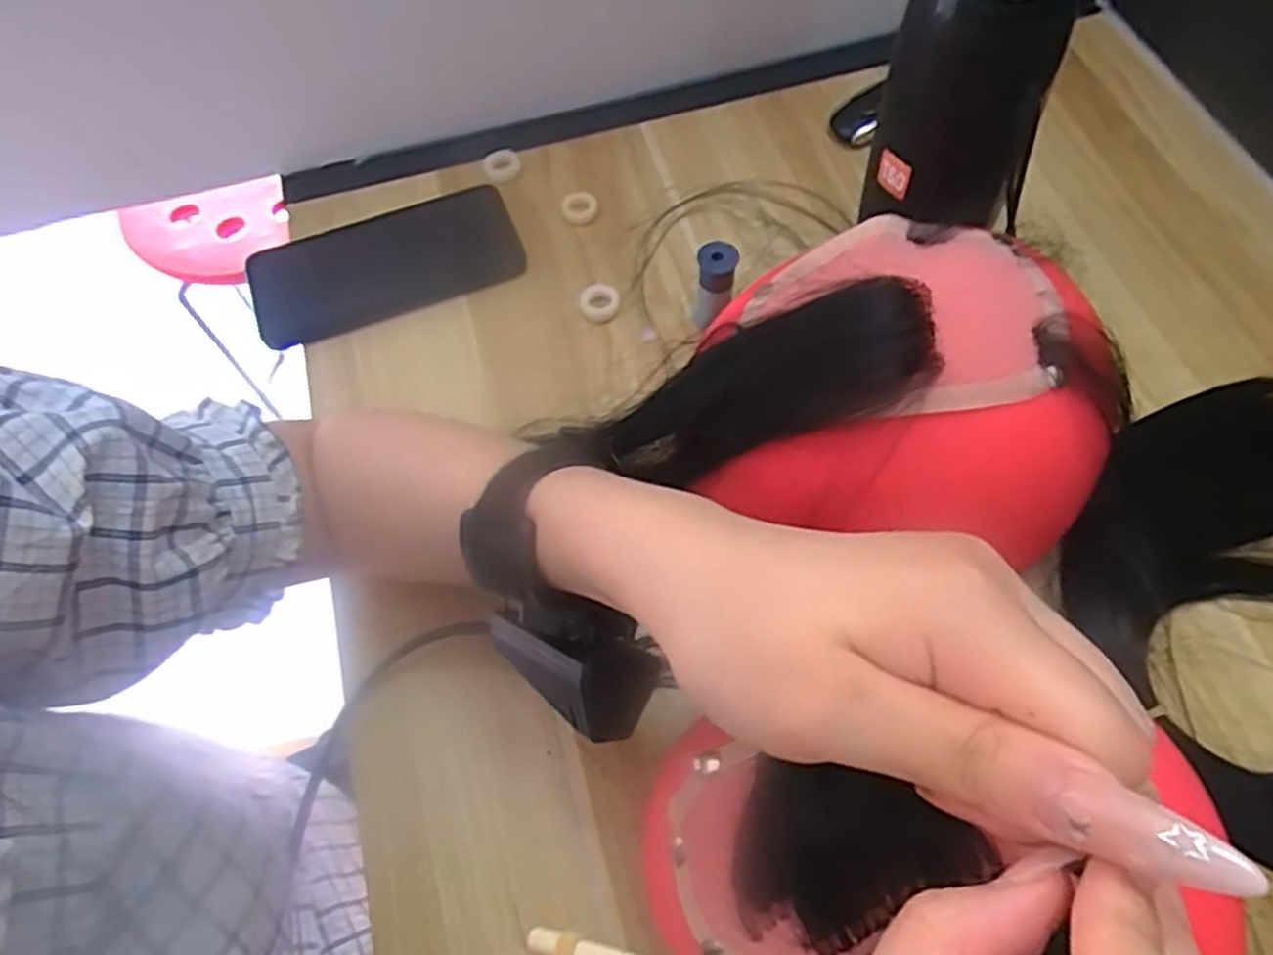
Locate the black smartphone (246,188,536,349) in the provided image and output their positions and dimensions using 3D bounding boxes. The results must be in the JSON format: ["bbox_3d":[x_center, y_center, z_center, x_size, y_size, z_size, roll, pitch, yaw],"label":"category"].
[{"bbox_3d":[-0.153,-0.132,0.477,0.159,0.013,0.071,-20,64,-7],"label":"black smartphone"}]

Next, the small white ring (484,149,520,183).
[{"bbox_3d":[-0.089,-0.206,0.517,0.023,0.008,0.022,-1,63,3],"label":"small white ring"}]

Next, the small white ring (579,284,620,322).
[{"bbox_3d":[-0.021,-0.103,0.462,0.023,0.008,0.021,-1,63,3],"label":"small white ring"}]

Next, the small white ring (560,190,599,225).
[{"bbox_3d":[-0.037,-0.173,0.498,0.023,0.006,0.021,-10,63,-2],"label":"small white ring"}]

